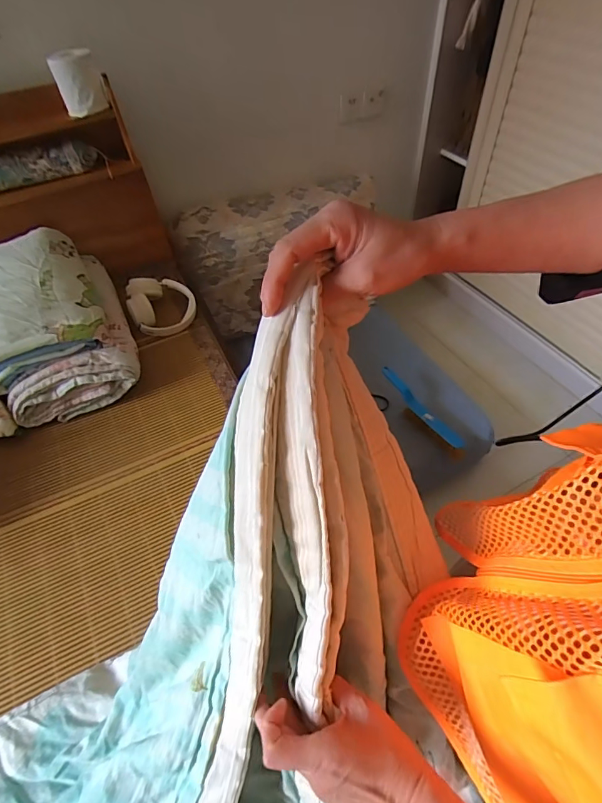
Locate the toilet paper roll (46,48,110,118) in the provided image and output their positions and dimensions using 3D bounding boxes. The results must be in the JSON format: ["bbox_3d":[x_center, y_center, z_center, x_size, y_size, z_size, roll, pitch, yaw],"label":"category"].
[{"bbox_3d":[-0.504,-0.727,0.973,0.096,0.103,0.084,-17,52,-10],"label":"toilet paper roll"}]

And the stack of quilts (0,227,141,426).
[{"bbox_3d":[-0.573,-0.179,0.969,0.309,0.200,0.435,-23,53,-14],"label":"stack of quilts"}]

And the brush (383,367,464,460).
[{"bbox_3d":[0.348,0.030,1.258,0.052,0.069,0.338,-31,70,-18],"label":"brush"}]

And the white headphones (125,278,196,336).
[{"bbox_3d":[-0.352,-0.246,1.076,0.155,0.072,0.160,-2,51,2],"label":"white headphones"}]

